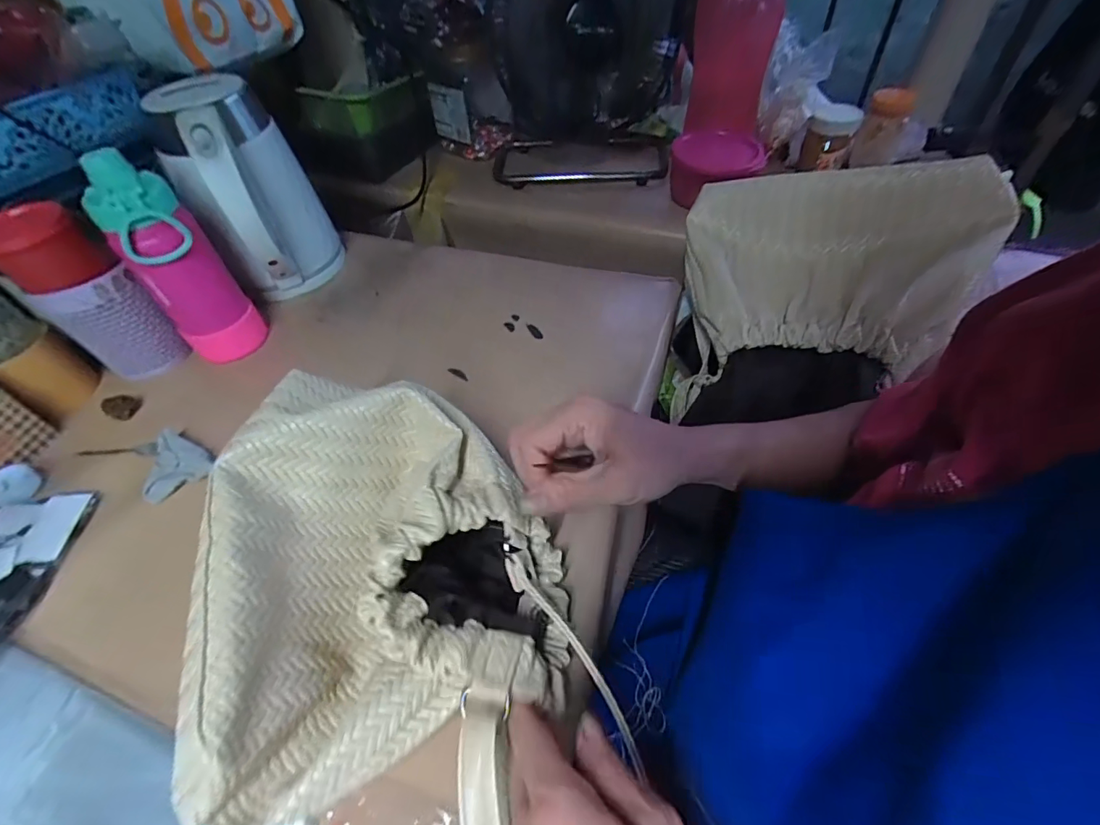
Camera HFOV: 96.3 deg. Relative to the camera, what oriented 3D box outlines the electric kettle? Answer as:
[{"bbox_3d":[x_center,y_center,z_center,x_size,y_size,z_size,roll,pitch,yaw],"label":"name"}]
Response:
[{"bbox_3d":[-0.331,-0.237,0.560,0.134,0.210,0.131,-26,53,-18],"label":"electric kettle"}]

